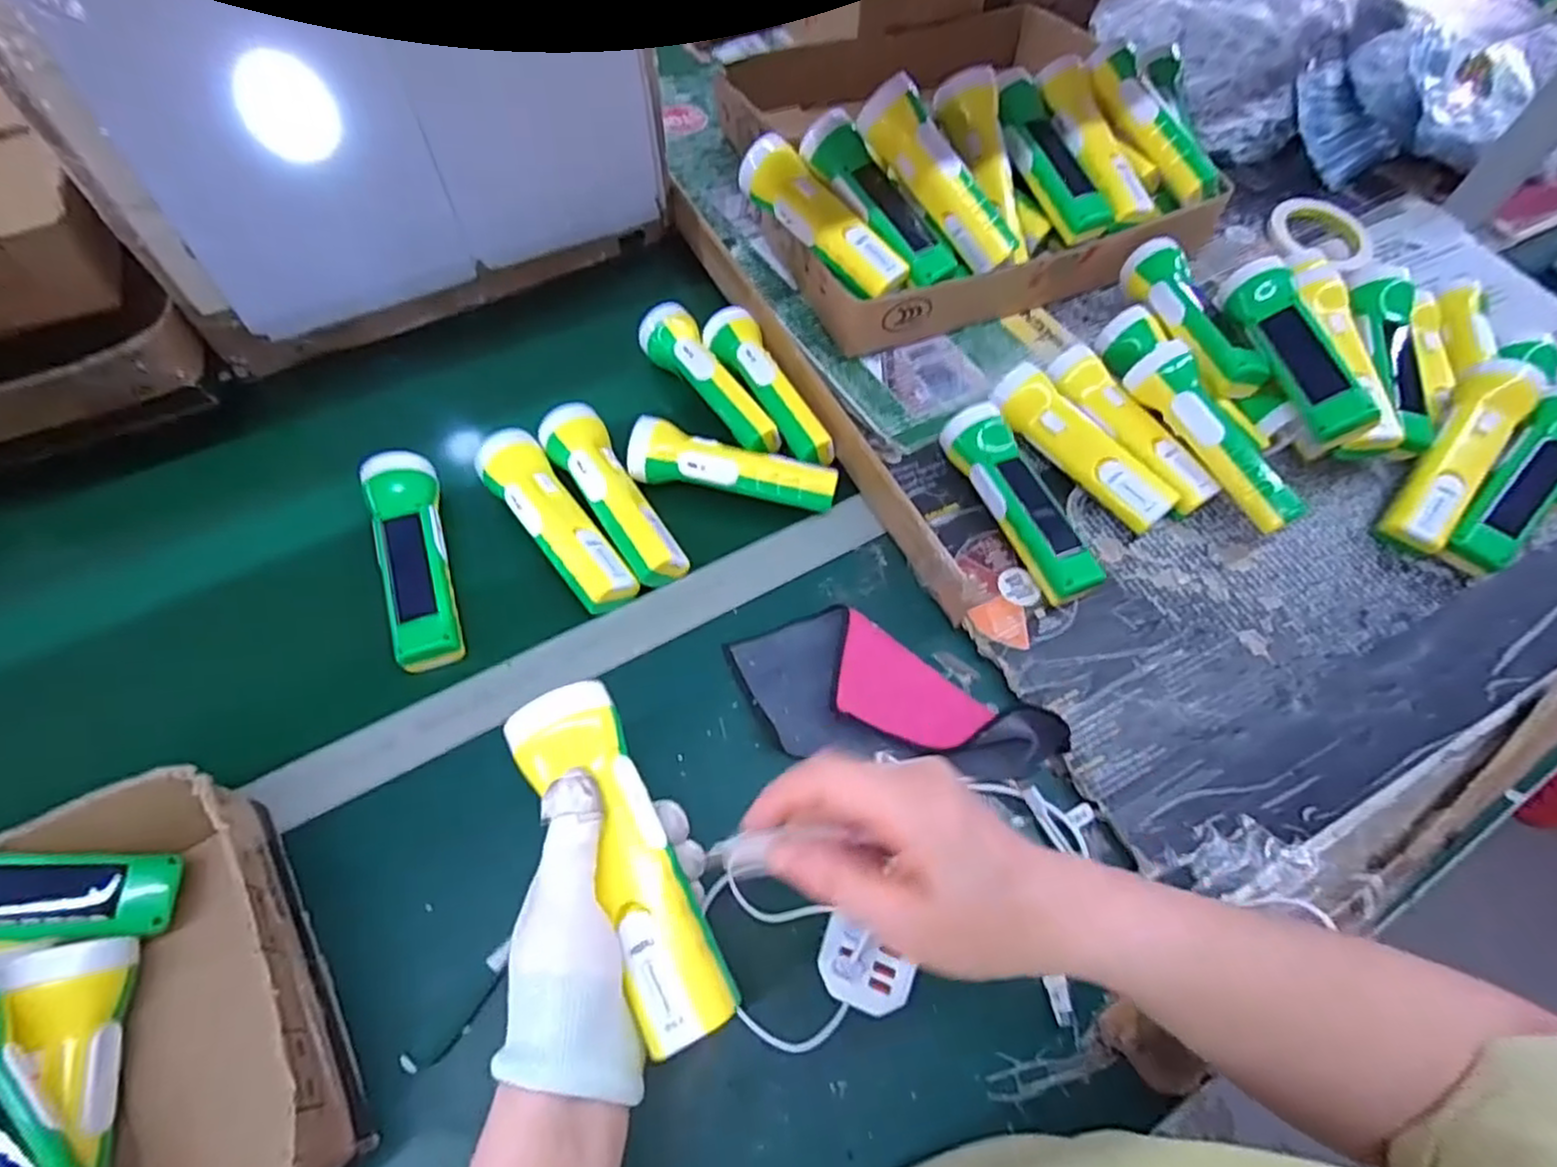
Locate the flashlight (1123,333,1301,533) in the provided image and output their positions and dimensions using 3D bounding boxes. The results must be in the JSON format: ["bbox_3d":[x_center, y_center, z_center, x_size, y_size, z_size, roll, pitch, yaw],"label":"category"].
[{"bbox_3d":[0.340,-0.116,0.544,0.042,0.039,0.172,-24,64,-14],"label":"flashlight"}]

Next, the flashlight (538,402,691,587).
[{"bbox_3d":[-0.129,-0.070,0.553,0.054,0.041,0.170,-28,65,-16],"label":"flashlight"}]

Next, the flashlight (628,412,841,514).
[{"bbox_3d":[-0.037,-0.091,0.568,0.166,0.042,0.041,10,61,4],"label":"flashlight"}]

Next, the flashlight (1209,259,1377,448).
[{"bbox_3d":[0.408,-0.190,0.558,0.042,0.035,0.174,-9,61,-6],"label":"flashlight"}]

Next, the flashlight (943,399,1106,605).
[{"bbox_3d":[0.188,-0.064,0.549,0.047,0.041,0.171,-22,64,-13],"label":"flashlight"}]

